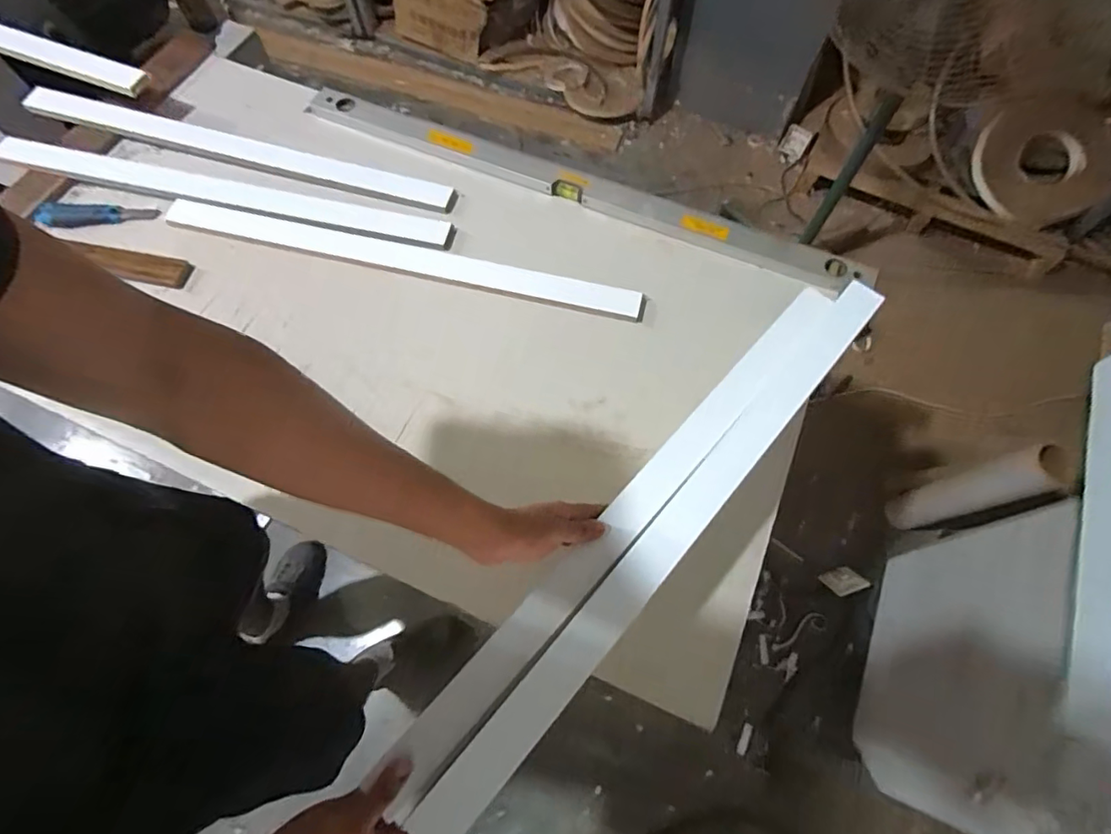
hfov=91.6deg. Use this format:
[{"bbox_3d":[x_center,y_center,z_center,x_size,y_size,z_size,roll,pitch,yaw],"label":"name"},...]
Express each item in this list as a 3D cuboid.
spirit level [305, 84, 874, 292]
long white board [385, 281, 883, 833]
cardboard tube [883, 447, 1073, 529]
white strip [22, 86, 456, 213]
[{"bbox_3d":[0.023,-0.384,0.887,0.959,0.031,0.060,23,69,9],"label":"spirit level"},{"bbox_3d":[0.122,0.097,0.596,0.089,0.055,0.741,40,72,16],"label":"long white board"},{"bbox_3d":[0.945,0.181,1.257,0.077,0.497,0.100,-9,67,-4],"label":"cardboard tube"},{"bbox_3d":[-0.535,-0.451,0.915,0.755,0.017,0.051,15,76,4],"label":"white strip"}]

